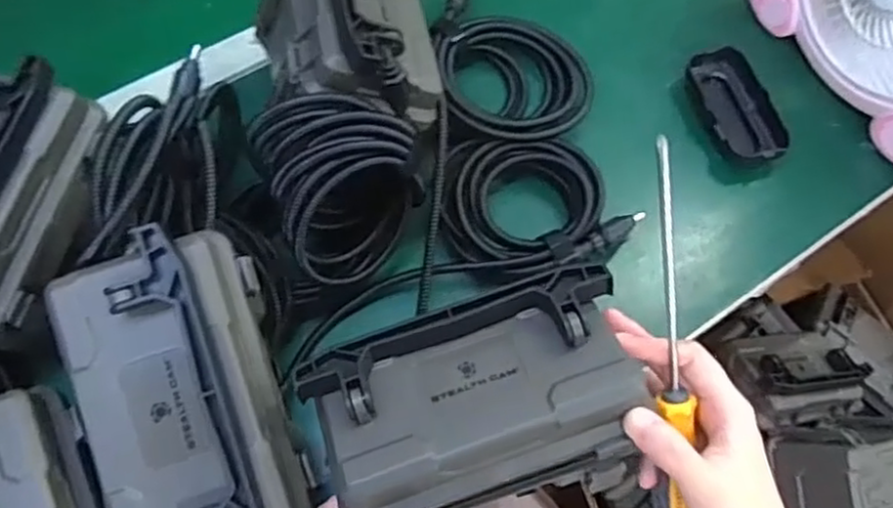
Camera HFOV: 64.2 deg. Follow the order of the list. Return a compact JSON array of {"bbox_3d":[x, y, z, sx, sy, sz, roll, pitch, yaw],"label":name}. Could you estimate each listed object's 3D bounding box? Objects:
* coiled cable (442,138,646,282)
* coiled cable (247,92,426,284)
[{"bbox_3d":[0.070,-0.035,0.552,0.144,0.033,0.112,1,63,0],"label":"coiled cable"},{"bbox_3d":[-0.069,-0.044,0.494,0.097,0.124,0.091,0,63,-1],"label":"coiled cable"}]

